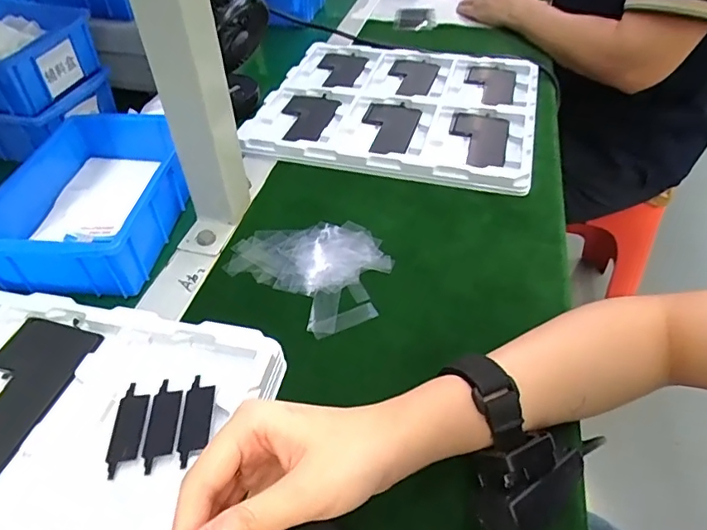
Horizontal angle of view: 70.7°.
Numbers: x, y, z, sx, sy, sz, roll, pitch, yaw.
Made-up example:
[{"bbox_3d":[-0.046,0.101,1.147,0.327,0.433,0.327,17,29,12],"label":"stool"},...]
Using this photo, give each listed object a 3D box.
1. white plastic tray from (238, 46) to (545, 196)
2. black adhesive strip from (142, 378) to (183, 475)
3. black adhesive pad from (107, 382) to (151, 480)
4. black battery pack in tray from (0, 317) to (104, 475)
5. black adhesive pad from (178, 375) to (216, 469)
[{"bbox_3d":[0.055,-0.197,0.605,0.314,0.027,0.274,10,46,12],"label":"white plastic tray"},{"bbox_3d":[-0.115,0.095,0.300,0.018,0.004,0.058,-6,45,-4],"label":"black adhesive strip"},{"bbox_3d":[-0.135,0.097,0.300,0.019,0.004,0.058,-6,45,-4],"label":"black adhesive pad"},{"bbox_3d":[-0.219,0.080,0.322,0.066,0.006,0.108,9,46,11],"label":"black battery pack in tray"},{"bbox_3d":[-0.095,0.092,0.299,0.018,0.004,0.057,-4,45,-2],"label":"black adhesive pad"}]

